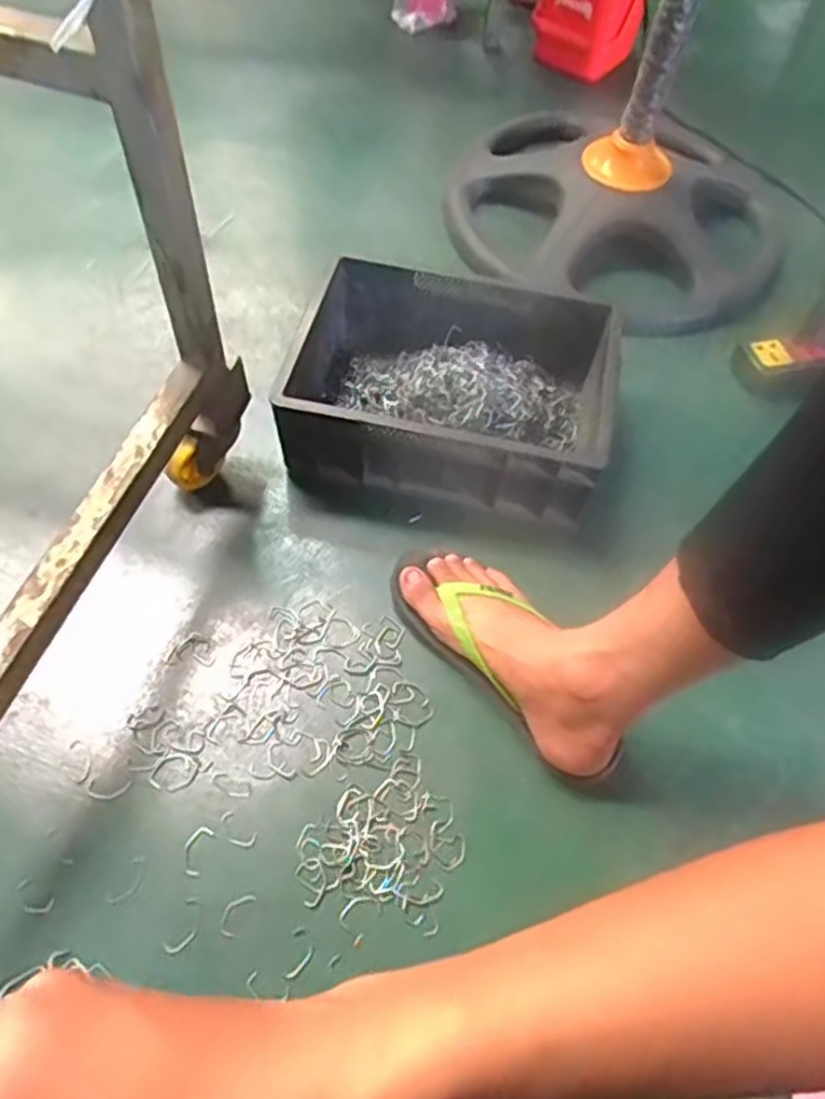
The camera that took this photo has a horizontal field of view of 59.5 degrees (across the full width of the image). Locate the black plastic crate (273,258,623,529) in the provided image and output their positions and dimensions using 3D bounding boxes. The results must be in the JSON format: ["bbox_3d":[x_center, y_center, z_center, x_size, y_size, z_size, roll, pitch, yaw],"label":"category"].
[{"bbox_3d":[0.044,-0.173,0.797,0.340,0.122,0.251,11,59,4],"label":"black plastic crate"}]

